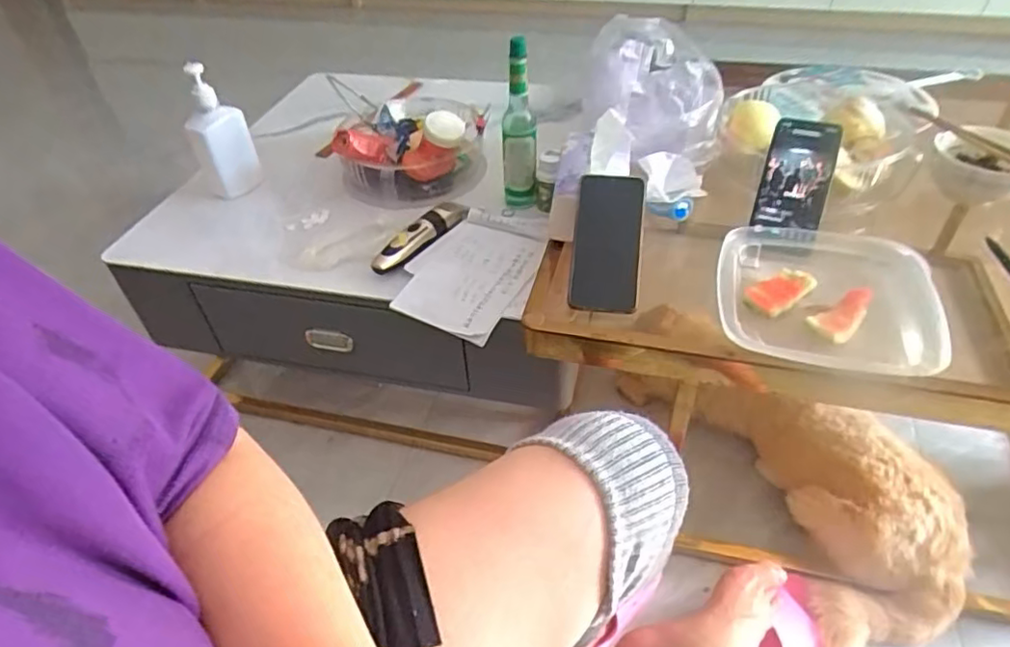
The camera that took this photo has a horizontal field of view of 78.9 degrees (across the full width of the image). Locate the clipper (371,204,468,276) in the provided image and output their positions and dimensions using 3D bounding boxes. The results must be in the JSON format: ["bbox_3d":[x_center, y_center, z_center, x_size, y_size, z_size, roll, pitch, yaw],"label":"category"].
[{"bbox_3d":[-0.120,-0.124,0.869,0.045,0.040,0.171,28,52,29],"label":"clipper"}]

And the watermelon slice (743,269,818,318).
[{"bbox_3d":[0.300,-0.036,0.673,0.074,0.020,0.042,-28,49,-23],"label":"watermelon slice"}]

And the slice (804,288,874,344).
[{"bbox_3d":[0.350,-0.012,0.634,0.074,0.022,0.040,-34,51,-27],"label":"slice"}]

